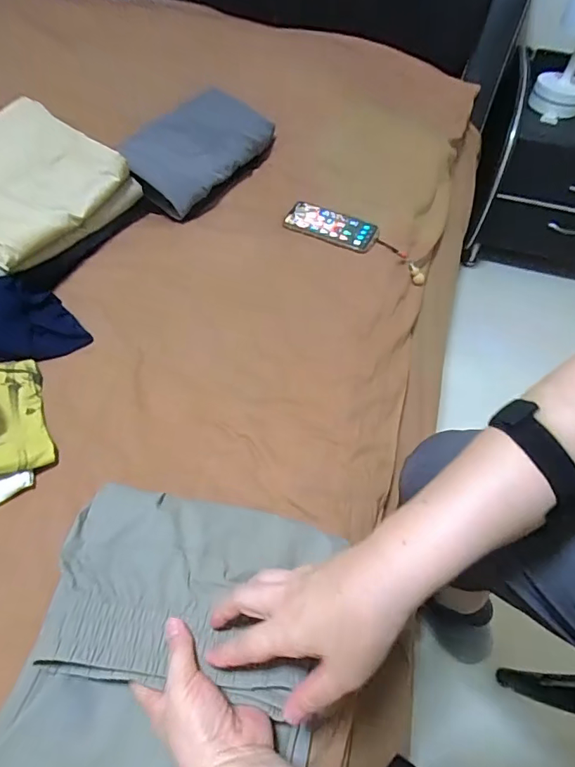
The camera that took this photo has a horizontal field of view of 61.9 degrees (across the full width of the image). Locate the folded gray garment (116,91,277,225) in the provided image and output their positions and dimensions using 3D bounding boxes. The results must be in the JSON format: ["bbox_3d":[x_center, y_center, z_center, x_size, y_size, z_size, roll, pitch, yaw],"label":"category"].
[{"bbox_3d":[-0.144,-0.415,0.845,0.161,0.063,0.292,47,64,-15],"label":"folded gray garment"}]

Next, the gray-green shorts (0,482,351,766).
[{"bbox_3d":[-0.106,0.263,0.391,0.246,0.078,0.337,15,60,-1],"label":"gray-green shorts"}]

